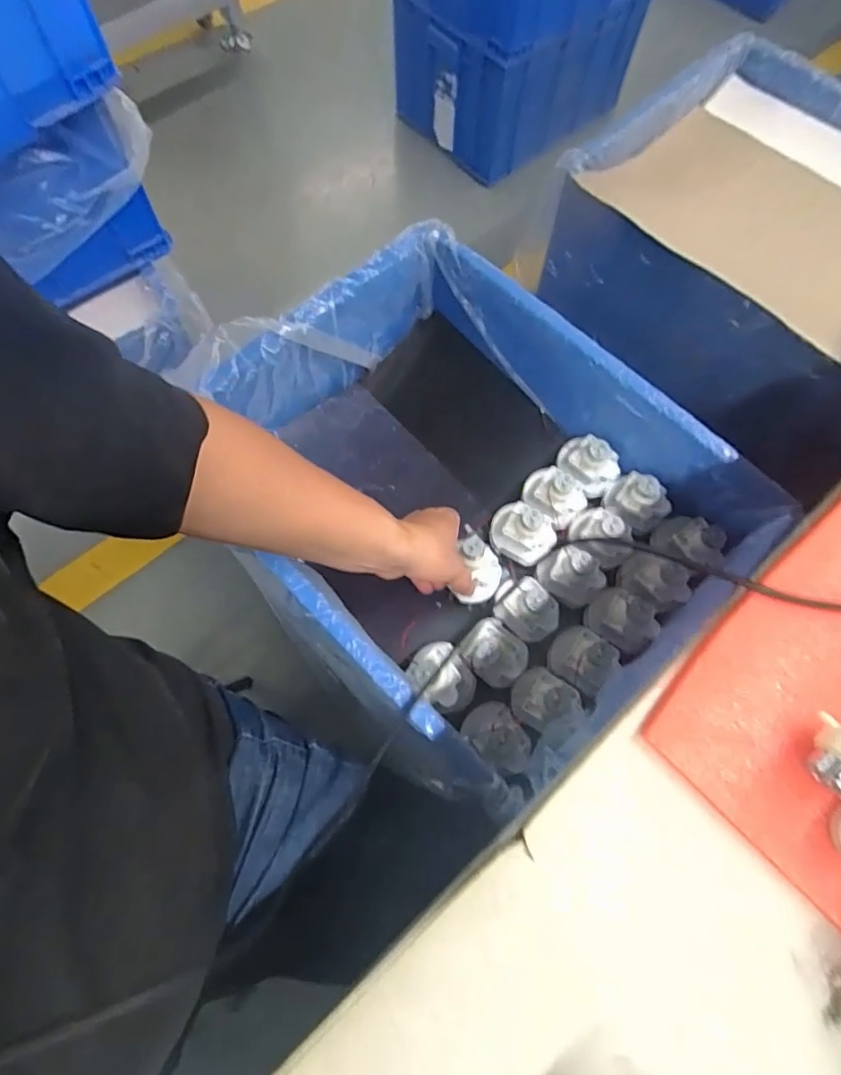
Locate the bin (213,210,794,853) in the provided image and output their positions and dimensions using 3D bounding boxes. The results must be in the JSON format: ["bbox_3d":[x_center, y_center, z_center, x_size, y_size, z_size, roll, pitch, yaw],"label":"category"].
[{"bbox_3d":[0.037,-0.048,0.635,0.403,0.200,0.494,-40,75,-15],"label":"bin"}]

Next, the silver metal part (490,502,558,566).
[{"bbox_3d":[0.117,-0.007,0.626,0.072,0.064,0.058,28,71,9],"label":"silver metal part"}]

